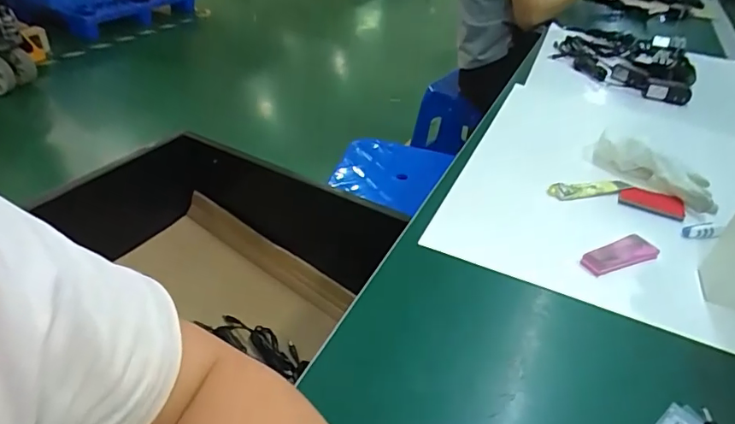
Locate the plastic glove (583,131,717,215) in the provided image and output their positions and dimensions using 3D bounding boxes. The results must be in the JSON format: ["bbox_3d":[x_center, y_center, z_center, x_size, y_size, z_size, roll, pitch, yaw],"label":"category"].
[{"bbox_3d":[0.356,-0.055,0.638,0.170,0.048,0.062,33,43,31],"label":"plastic glove"}]

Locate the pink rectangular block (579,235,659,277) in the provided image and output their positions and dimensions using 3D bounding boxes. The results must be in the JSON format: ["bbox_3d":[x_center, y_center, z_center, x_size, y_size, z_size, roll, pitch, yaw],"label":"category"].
[{"bbox_3d":[0.252,0.043,0.504,0.081,0.017,0.029,-13,40,-26],"label":"pink rectangular block"}]

